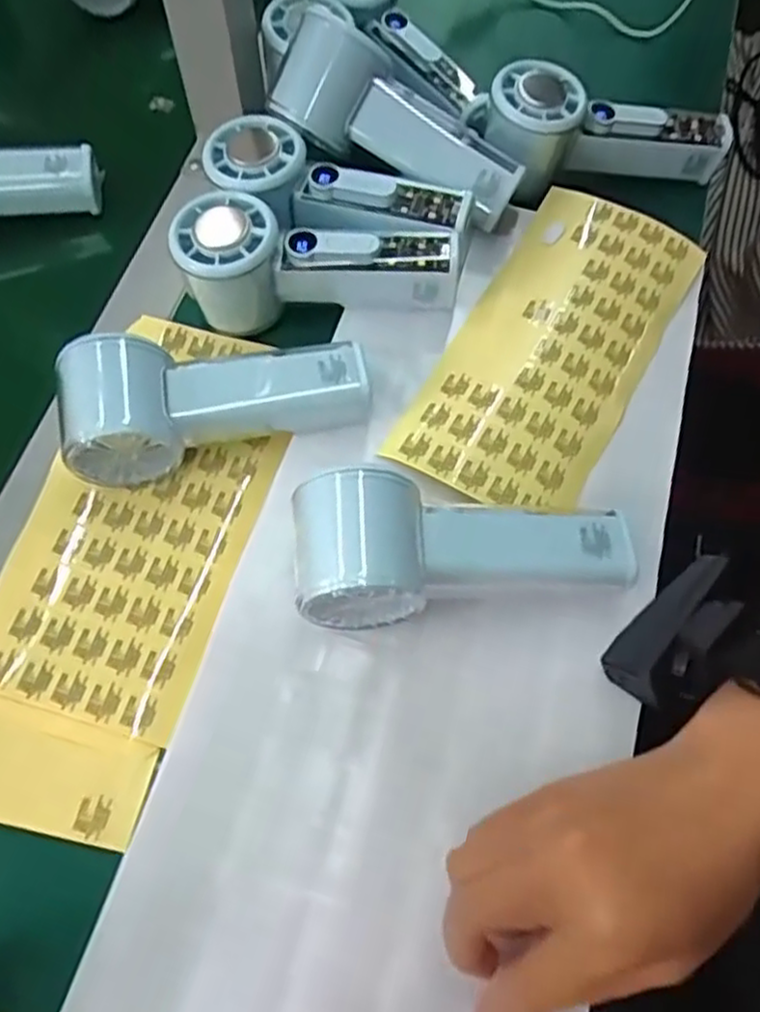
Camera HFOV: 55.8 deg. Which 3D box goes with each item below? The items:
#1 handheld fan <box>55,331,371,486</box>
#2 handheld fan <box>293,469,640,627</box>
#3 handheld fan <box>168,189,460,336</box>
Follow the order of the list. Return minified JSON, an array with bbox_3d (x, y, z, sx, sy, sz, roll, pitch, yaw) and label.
[{"bbox_3d":[-0.082,-0.051,0.366,0.149,0.054,0.057,-7,67,-3],"label":"handheld fan"},{"bbox_3d":[0.038,0.018,0.323,0.149,0.055,0.058,-4,66,-2],"label":"handheld fan"},{"bbox_3d":[-0.035,-0.138,0.402,0.150,0.051,0.055,-5,67,-2],"label":"handheld fan"}]

